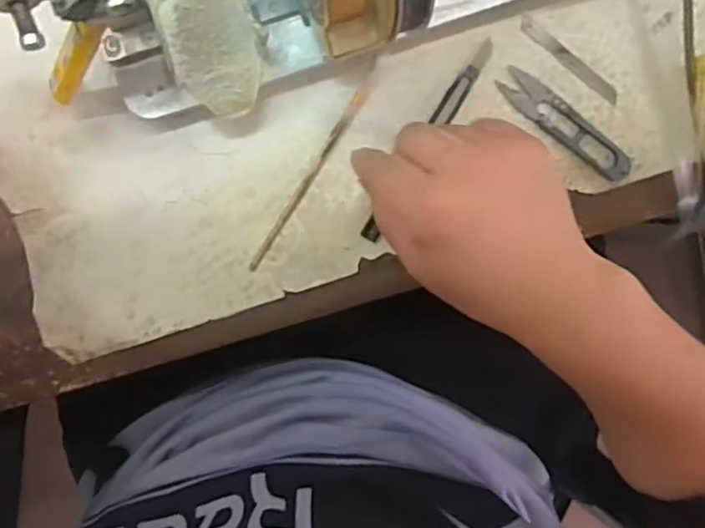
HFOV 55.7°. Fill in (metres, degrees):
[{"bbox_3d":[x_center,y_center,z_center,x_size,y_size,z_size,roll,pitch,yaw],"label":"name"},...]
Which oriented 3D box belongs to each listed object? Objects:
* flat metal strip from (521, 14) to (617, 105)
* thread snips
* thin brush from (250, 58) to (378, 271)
[{"bbox_3d":[0.141,-0.132,0.436,0.081,0.004,0.011,37,90,-7],"label":"flat metal strip"},{"bbox_3d":[0.139,-0.090,0.433,0.101,0.006,0.022,37,90,-7],"label":"thread snips"},{"bbox_3d":[-0.023,-0.060,0.419,0.008,0.004,0.148,32,90,-7],"label":"thin brush"}]

